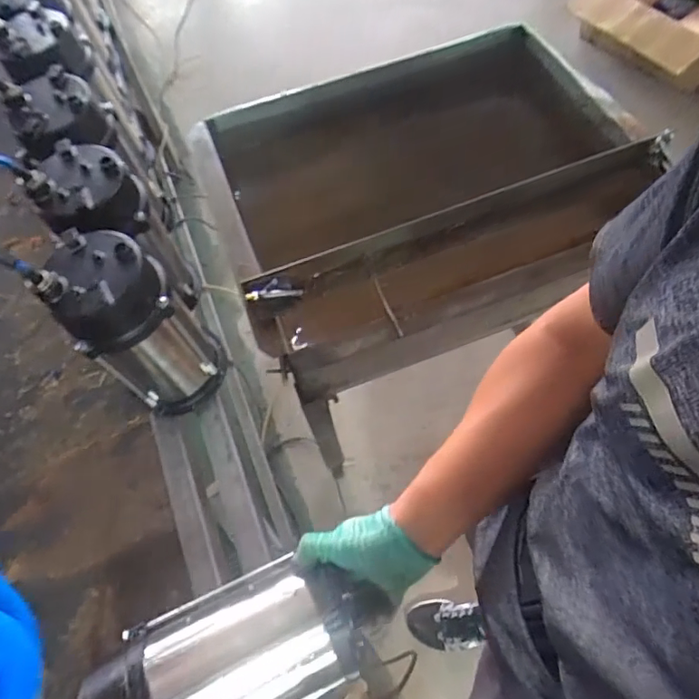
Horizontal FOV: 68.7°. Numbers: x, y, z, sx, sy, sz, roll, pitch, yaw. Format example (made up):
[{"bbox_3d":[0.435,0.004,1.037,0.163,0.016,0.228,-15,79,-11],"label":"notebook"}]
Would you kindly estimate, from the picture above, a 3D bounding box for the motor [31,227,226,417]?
[{"bbox_3d":[-0.256,-0.024,0.651,0.119,0.276,0.113,-2,63,3],"label":"motor"}]

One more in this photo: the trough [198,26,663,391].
[{"bbox_3d":[0.141,-0.291,1.003,0.743,0.265,0.596,-19,63,-5],"label":"trough"}]

